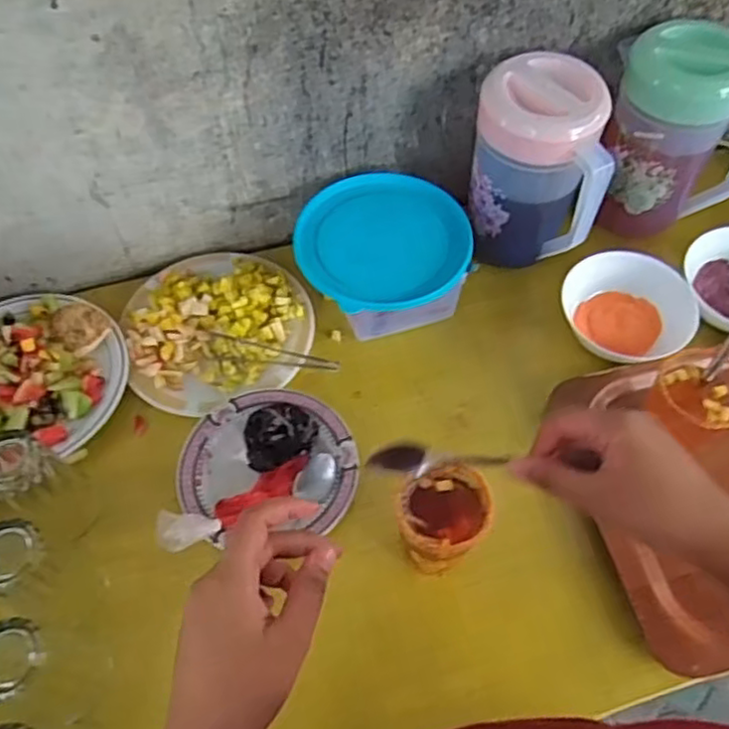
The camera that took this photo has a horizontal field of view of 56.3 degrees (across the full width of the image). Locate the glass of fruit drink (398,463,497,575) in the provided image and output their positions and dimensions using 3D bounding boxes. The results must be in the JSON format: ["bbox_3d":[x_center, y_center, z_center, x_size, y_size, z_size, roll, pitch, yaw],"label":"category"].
[{"bbox_3d":[0.073,0.145,0.622,0.080,0.117,0.085,0,61,0],"label":"glass of fruit drink"}]

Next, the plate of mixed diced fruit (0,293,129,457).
[{"bbox_3d":[-0.378,0.005,0.732,0.213,0.051,0.205,0,61,0],"label":"plate of mixed diced fruit"}]

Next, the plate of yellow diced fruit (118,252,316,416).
[{"bbox_3d":[-0.169,-0.050,0.782,0.207,0.027,0.208,0,61,0],"label":"plate of yellow diced fruit"}]

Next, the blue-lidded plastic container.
[{"bbox_3d":[0.019,-0.124,0.789,0.182,0.086,0.175,-10,61,-6],"label":"blue-lidded plastic container"}]

